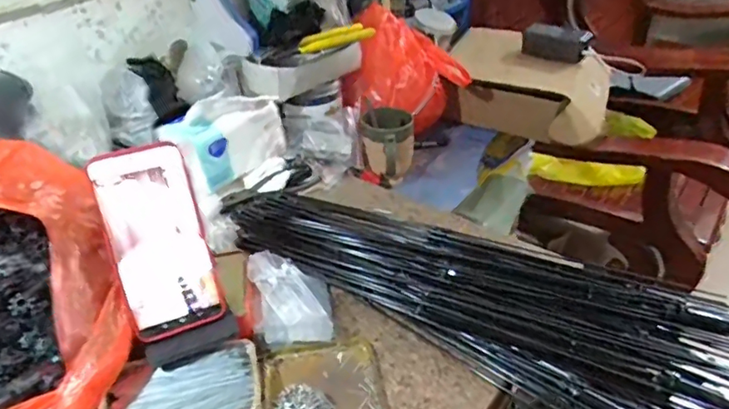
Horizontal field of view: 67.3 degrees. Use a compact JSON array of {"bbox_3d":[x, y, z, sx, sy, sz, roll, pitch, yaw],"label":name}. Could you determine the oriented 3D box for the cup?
[{"bbox_3d":[0.036,-0.099,0.858,0.081,0.095,0.086,3,35,5],"label":"cup"}]

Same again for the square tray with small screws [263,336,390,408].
[{"bbox_3d":[-0.034,0.168,0.485,0.105,0.018,0.120,-7,35,-9],"label":"square tray with small screws"}]

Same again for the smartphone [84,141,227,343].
[{"bbox_3d":[-0.178,0.032,0.475,0.077,0.163,0.008,-18,7,-23],"label":"smartphone"}]

